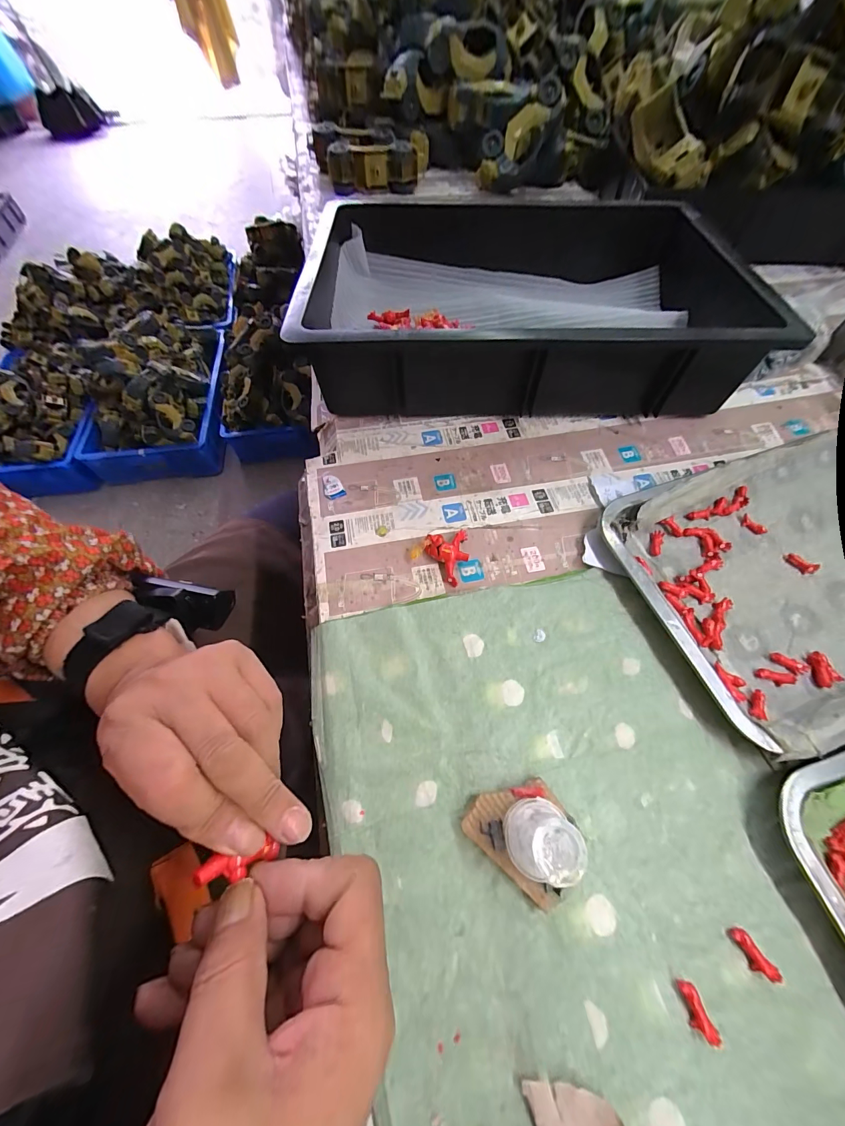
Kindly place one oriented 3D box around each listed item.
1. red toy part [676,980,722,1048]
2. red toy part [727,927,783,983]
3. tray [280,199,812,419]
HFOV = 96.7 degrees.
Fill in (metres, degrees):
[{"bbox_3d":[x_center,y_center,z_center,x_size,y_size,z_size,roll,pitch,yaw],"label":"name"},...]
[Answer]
[{"bbox_3d":[0.142,0.233,0.194,0.010,0.007,0.023,-18,64,-9],"label":"red toy part"},{"bbox_3d":[0.180,0.213,0.205,0.010,0.006,0.024,-29,66,-15],"label":"red toy part"},{"bbox_3d":[0.121,-0.295,0.421,0.481,0.093,0.308,-1,62,0],"label":"tray"}]

